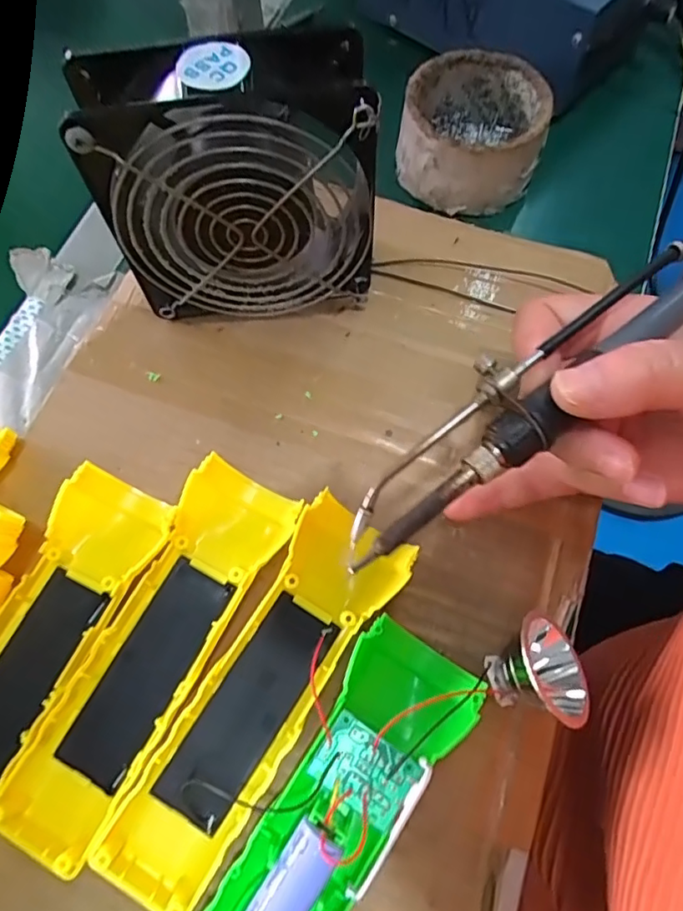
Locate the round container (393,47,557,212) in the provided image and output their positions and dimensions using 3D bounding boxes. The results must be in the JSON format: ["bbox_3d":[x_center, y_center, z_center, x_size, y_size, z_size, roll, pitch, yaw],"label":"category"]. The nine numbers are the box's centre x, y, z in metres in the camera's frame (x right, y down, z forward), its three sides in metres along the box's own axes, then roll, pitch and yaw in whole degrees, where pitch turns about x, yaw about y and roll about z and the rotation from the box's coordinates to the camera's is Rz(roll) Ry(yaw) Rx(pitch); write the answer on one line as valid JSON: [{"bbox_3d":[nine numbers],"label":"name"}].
[{"bbox_3d":[0.080,-0.201,0.342,0.083,0.038,0.087,0,68,1],"label":"round container"}]

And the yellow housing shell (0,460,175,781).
[{"bbox_3d":[-0.130,0.085,0.235,0.048,0.027,0.161,26,69,9],"label":"yellow housing shell"}]

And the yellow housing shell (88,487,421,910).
[{"bbox_3d":[-0.032,0.096,0.228,0.047,0.030,0.157,31,72,13],"label":"yellow housing shell"}]

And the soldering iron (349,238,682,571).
[{"bbox_3d":[0.082,-0.032,0.212,0.201,0.021,0.035,-38,72,-7],"label":"soldering iron"}]

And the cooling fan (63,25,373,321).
[{"bbox_3d":[-0.046,-0.121,0.268,0.118,0.122,0.051,-6,68,-2],"label":"cooling fan"}]

